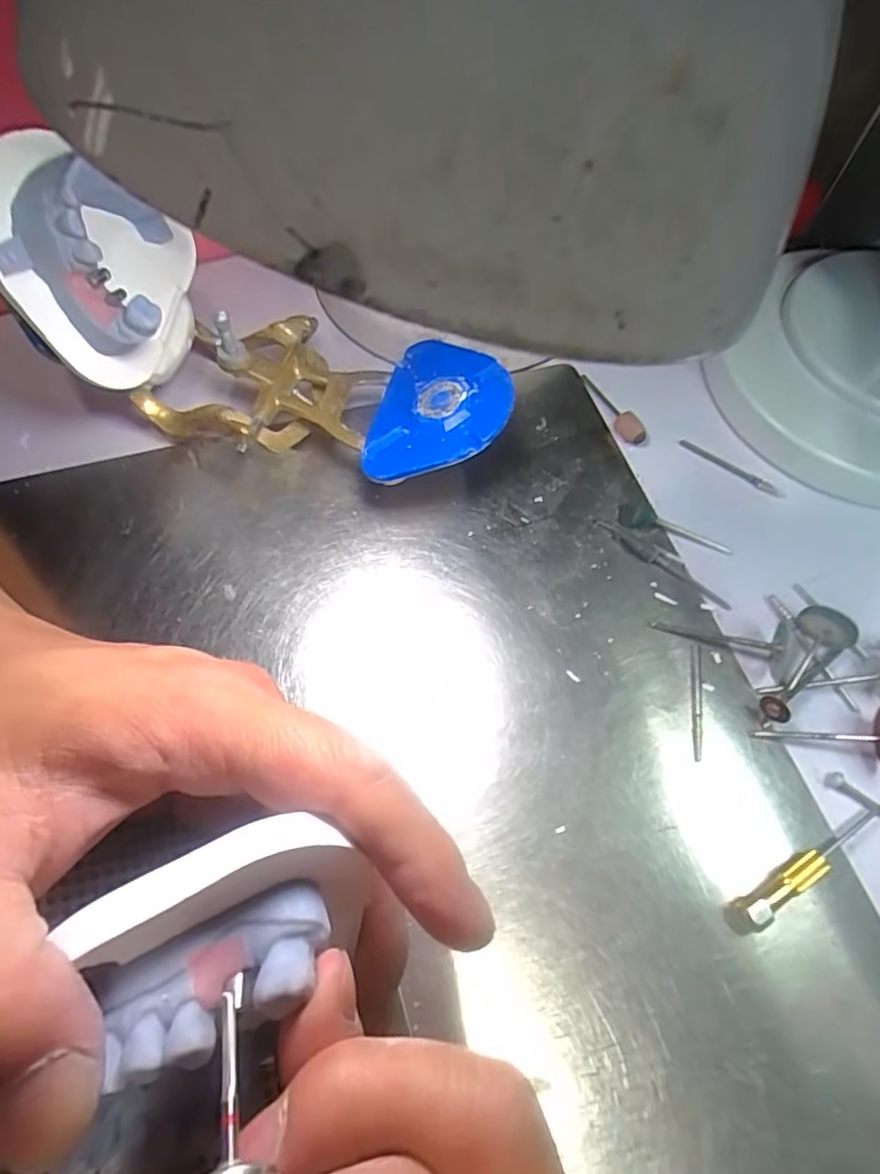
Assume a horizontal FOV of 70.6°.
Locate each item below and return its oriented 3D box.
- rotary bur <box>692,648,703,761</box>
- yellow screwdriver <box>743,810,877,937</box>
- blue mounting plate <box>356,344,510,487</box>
[{"bbox_3d":[0.094,0.041,0.225,0.004,0.004,0.043,10,65,2],"label":"rotary bur"},{"bbox_3d":[0.120,0.089,0.200,0.062,0.009,0.010,-29,69,-15],"label":"yellow screwdriver"},{"bbox_3d":[0.000,-0.065,0.227,0.050,0.005,0.062,7,68,25],"label":"blue mounting plate"}]

